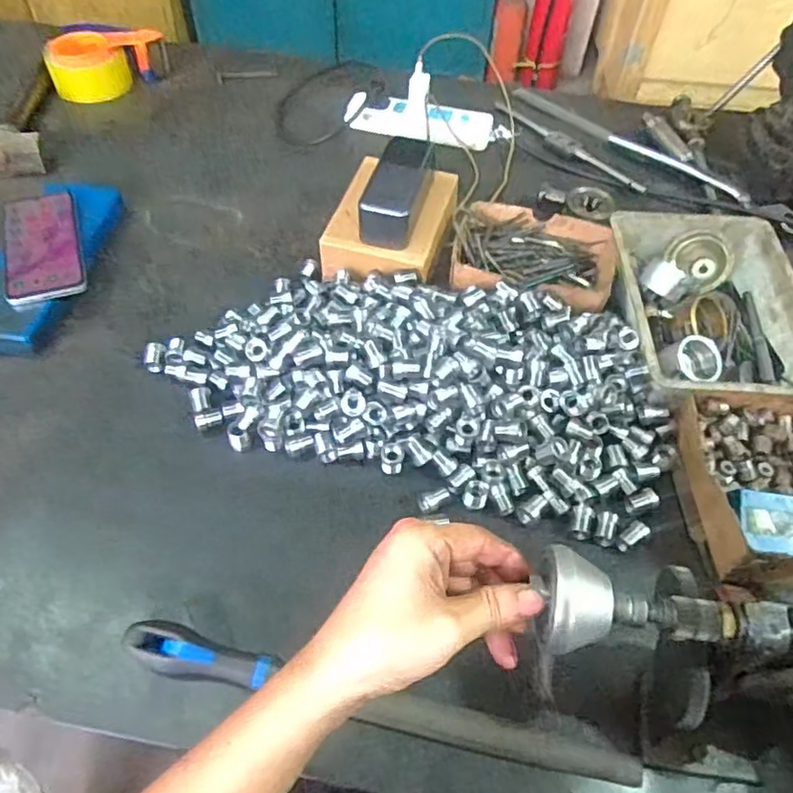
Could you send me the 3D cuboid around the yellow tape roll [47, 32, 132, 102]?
[{"bbox_3d":[-0.458,-0.493,0.916,0.108,0.059,0.108,2,53,-3],"label":"yellow tape roll"}]

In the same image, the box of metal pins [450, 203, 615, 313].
[{"bbox_3d":[0.153,-0.147,0.688,0.178,0.052,0.139,10,53,3],"label":"box of metal pins"}]

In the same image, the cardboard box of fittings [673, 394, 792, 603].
[{"bbox_3d":[0.329,0.079,0.530,0.153,0.053,0.181,5,53,-1],"label":"cardboard box of fittings"}]

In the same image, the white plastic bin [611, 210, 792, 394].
[{"bbox_3d":[0.316,-0.083,0.637,0.170,0.079,0.245,4,52,0],"label":"white plastic bin"}]

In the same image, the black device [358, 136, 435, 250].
[{"bbox_3d":[0.001,-0.221,0.670,0.061,0.050,0.146,10,52,5],"label":"black device"}]

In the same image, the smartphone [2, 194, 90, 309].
[{"bbox_3d":[-0.383,-0.166,0.668,0.077,0.014,0.167,-16,58,-15],"label":"smartphone"}]

